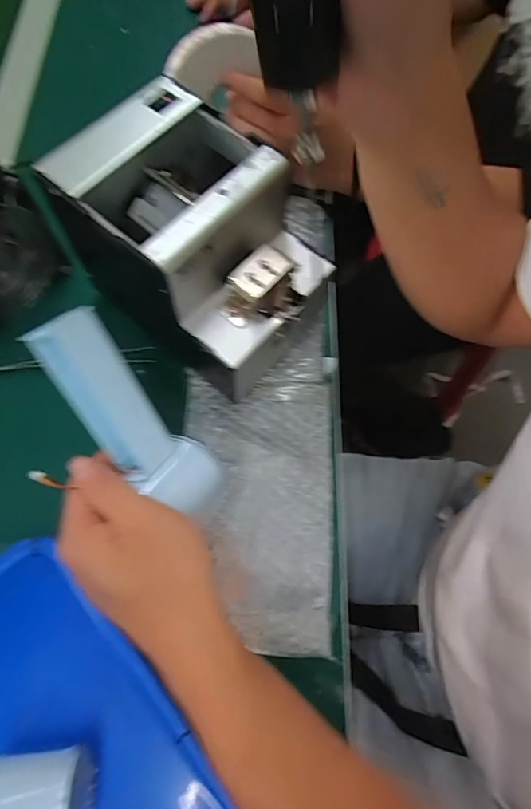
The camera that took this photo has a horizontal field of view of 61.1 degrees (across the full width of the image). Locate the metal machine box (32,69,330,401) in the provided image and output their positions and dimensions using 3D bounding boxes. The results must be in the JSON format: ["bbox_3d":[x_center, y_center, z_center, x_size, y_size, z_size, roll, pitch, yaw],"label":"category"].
[{"bbox_3d":[-0.049,-0.130,0.332,0.132,0.096,0.174,-40,75,-14],"label":"metal machine box"}]

